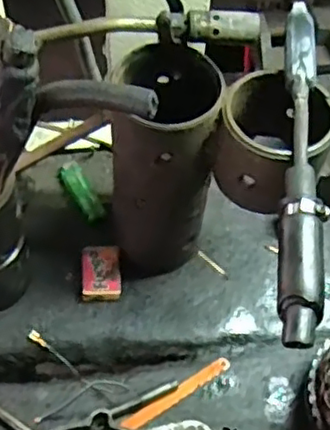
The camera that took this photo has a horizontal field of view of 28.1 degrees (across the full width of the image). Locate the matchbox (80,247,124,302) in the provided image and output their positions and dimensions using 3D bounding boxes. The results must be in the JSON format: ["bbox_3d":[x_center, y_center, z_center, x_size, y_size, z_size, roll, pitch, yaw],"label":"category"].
[{"bbox_3d":[-0.064,0.059,0.670,0.039,0.017,0.053,1,58,-1],"label":"matchbox"}]

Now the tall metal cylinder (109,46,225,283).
[{"bbox_3d":[-0.004,-0.041,0.604,0.094,0.227,0.100,3,58,0],"label":"tall metal cylinder"}]

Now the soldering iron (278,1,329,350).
[{"bbox_3d":[0.098,-0.043,0.467,0.029,0.031,0.273,6,58,2],"label":"soldering iron"}]

